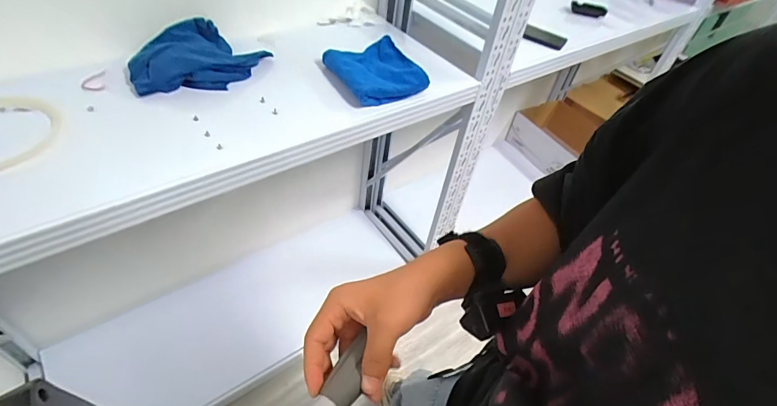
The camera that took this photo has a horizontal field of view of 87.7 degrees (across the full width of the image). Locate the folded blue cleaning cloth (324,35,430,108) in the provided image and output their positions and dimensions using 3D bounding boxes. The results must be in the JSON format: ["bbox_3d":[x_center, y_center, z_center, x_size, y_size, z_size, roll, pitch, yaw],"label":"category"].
[{"bbox_3d":[-0.029,-0.274,0.834,0.156,0.036,0.179,-20,52,-23],"label":"folded blue cleaning cloth"}]

